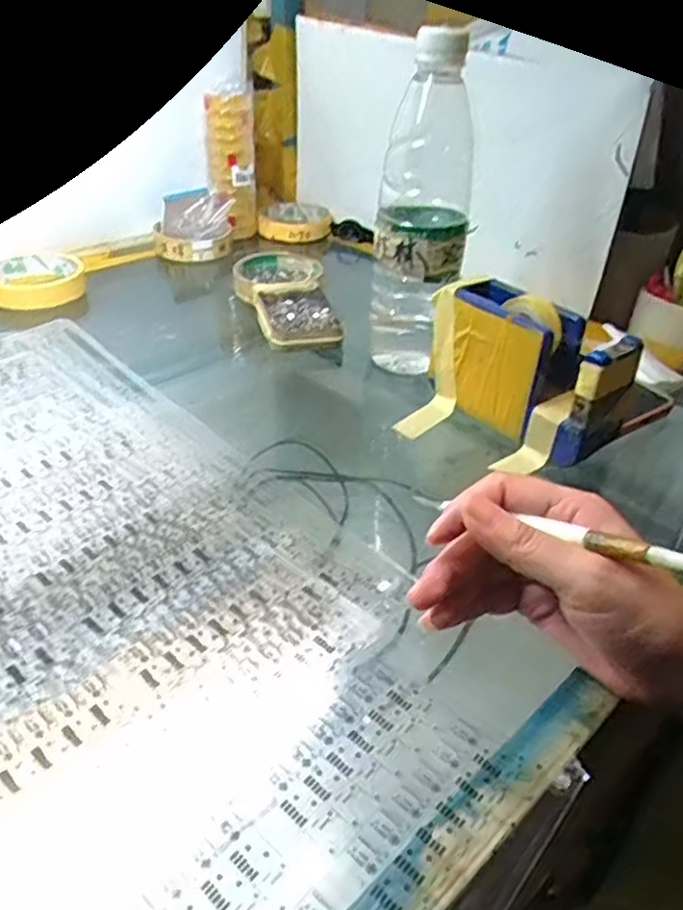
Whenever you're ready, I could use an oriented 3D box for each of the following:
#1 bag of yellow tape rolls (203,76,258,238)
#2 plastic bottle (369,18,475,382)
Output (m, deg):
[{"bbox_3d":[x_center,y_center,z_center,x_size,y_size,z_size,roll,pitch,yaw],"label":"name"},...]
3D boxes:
[{"bbox_3d":[-0.122,-0.322,0.761,0.047,0.150,0.041,-4,35,-8],"label":"bag of yellow tape rolls"},{"bbox_3d":[0.057,-0.171,0.489,0.063,0.212,0.059,5,35,5],"label":"plastic bottle"}]

